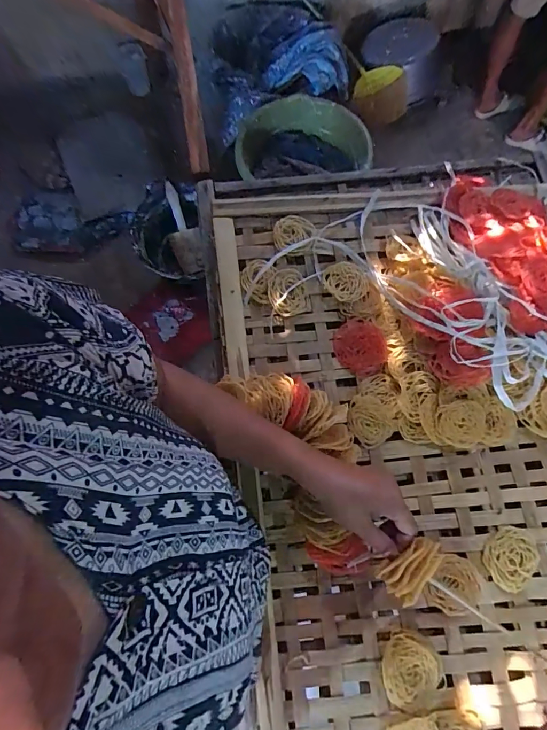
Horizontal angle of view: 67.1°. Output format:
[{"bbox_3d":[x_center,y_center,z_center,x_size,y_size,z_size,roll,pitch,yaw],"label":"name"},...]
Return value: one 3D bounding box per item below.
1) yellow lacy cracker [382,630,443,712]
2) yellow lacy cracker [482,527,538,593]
[{"bbox_3d":[0.152,0.339,0.460,0.068,0.014,0.067,0,71,-1],"label":"yellow lacy cracker"},{"bbox_3d":[0.289,0.233,0.501,0.072,0.006,0.059,-42,77,-14],"label":"yellow lacy cracker"}]

